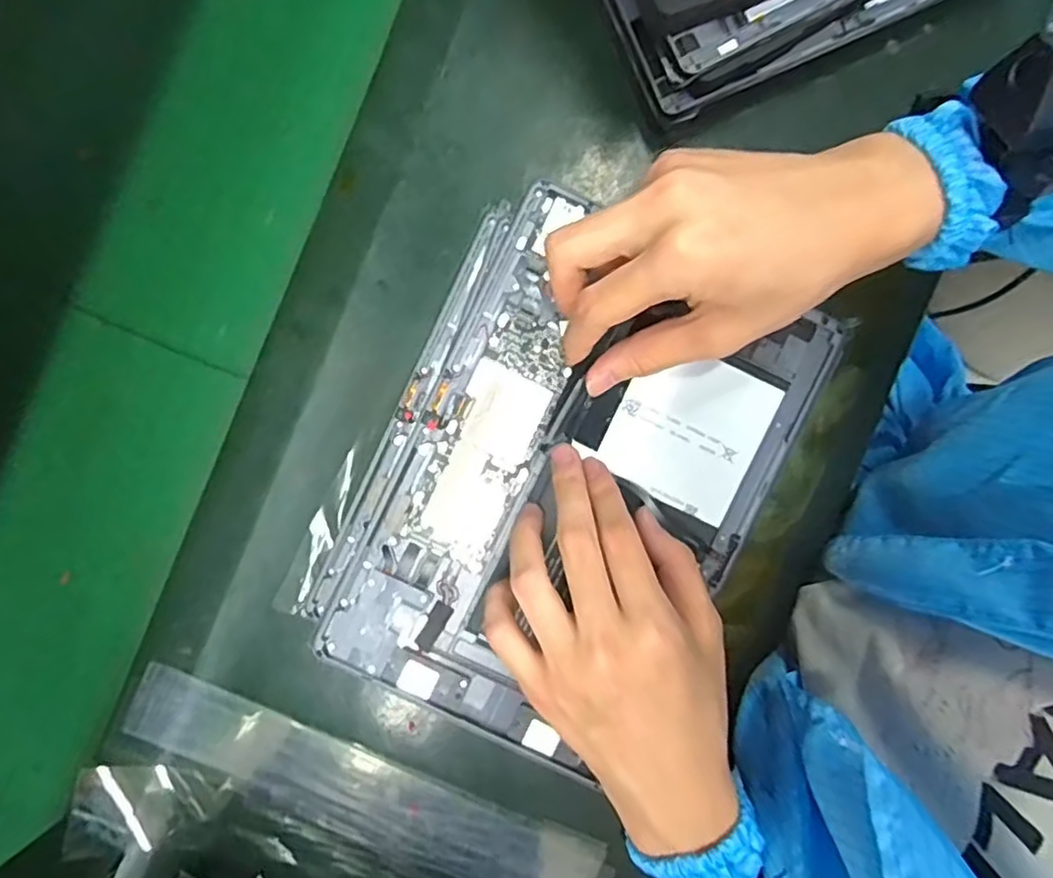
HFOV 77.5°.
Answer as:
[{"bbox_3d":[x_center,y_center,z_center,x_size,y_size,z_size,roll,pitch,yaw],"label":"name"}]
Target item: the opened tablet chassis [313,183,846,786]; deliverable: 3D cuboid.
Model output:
[{"bbox_3d":[0.026,0.028,0.319,0.160,0.008,0.248,26,91,-1],"label":"opened tablet chassis"}]

